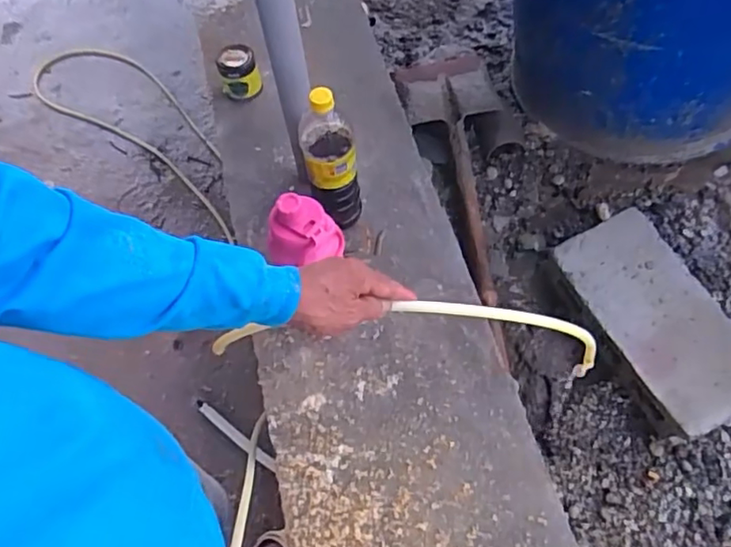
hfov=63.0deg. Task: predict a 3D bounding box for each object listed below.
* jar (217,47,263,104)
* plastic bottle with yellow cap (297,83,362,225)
[{"bbox_3d":[-0.239,-0.377,1.130,0.072,0.092,0.066,-1,61,3],"label":"jar"},{"bbox_3d":[-0.052,-0.163,0.890,0.079,0.279,0.068,-11,61,-3],"label":"plastic bottle with yellow cap"}]

